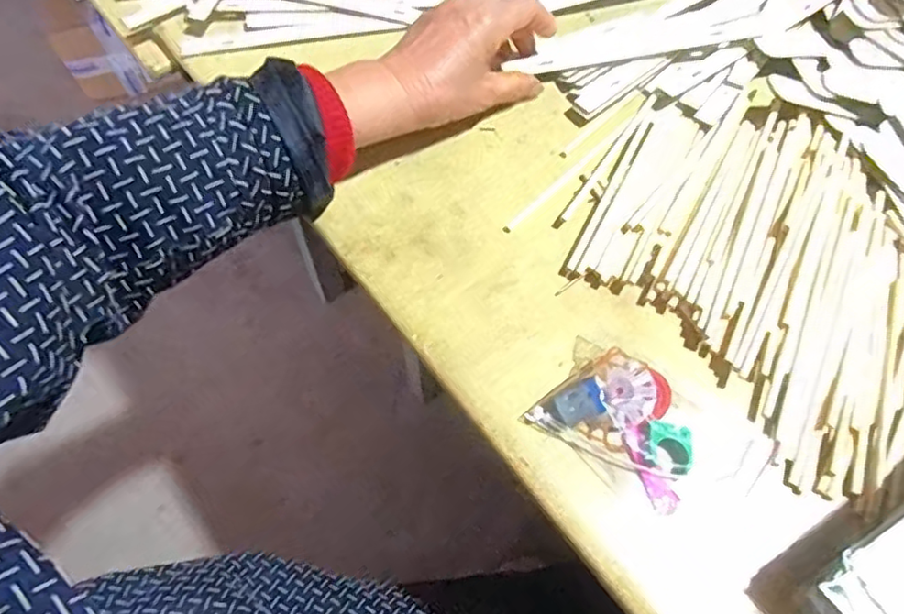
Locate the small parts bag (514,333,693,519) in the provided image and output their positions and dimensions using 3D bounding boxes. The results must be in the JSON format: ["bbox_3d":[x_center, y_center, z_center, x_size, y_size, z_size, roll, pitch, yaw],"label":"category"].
[{"bbox_3d":[0.095,0.061,0.339,0.086,0.022,0.064,35,68,16],"label":"small parts bag"}]

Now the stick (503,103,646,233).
[{"bbox_3d":[0.088,-0.097,0.432,0.146,0.006,0.007,-41,70,-19],"label":"stick"}]

